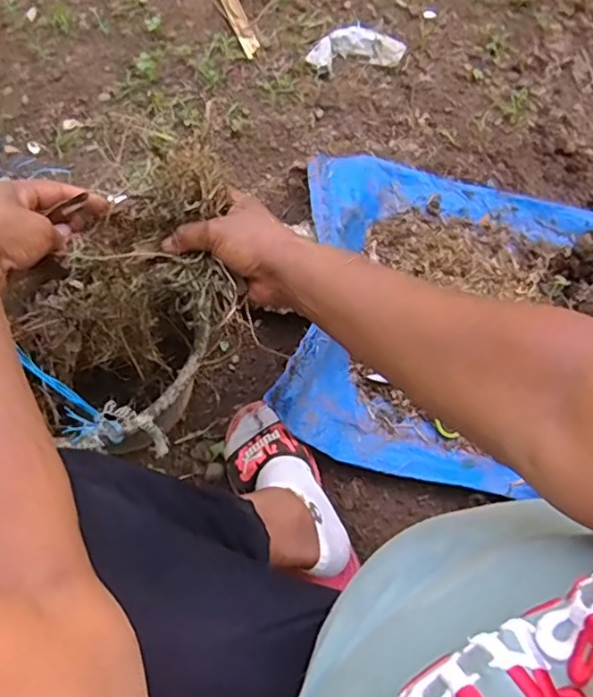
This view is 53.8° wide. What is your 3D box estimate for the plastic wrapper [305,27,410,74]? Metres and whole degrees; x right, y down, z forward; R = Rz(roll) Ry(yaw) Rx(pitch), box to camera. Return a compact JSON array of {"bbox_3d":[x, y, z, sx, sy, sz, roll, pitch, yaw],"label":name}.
[{"bbox_3d":[0.104,-0.534,1.053,0.172,0.026,0.093,-9,66,-7],"label":"plastic wrapper"}]

